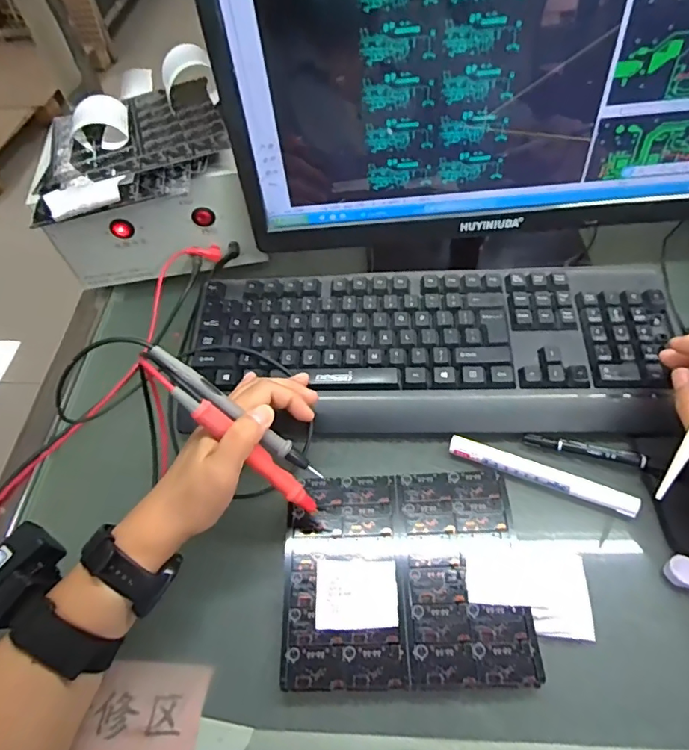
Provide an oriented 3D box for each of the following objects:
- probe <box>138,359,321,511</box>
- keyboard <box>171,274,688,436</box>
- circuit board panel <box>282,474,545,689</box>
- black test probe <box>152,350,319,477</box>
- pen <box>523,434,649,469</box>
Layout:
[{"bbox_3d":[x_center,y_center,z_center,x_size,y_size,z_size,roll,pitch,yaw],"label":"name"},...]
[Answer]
[{"bbox_3d":[-0.072,0.043,0.340,0.152,0.010,0.014,44,62,-16],"label":"probe"},{"bbox_3d":[0.073,-0.024,0.461,0.426,0.038,0.155,1,56,5],"label":"keyboard"},{"bbox_3d":[0.041,0.138,0.363,0.164,0.009,0.141,-2,54,3],"label":"circuit board panel"},{"bbox_3d":[-0.071,0.027,0.342,0.138,0.008,0.014,39,61,-13],"label":"black test probe"},{"bbox_3d":[0.193,0.061,0.413,0.091,0.011,0.010,12,57,12],"label":"pen"}]

